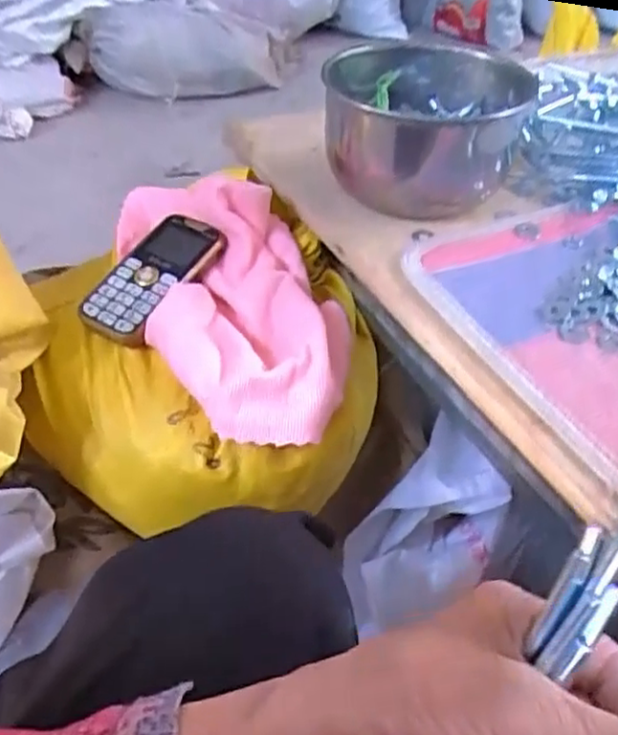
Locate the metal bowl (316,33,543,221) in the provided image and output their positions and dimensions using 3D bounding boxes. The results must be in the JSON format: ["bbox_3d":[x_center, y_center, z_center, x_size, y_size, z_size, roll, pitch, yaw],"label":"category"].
[{"bbox_3d":[0.108,-0.224,0.635,0.172,0.111,0.211,17,46,18],"label":"metal bowl"}]

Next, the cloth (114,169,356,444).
[{"bbox_3d":[-0.056,-0.061,0.535,0.146,0.083,0.262,-18,47,-20],"label":"cloth"}]

